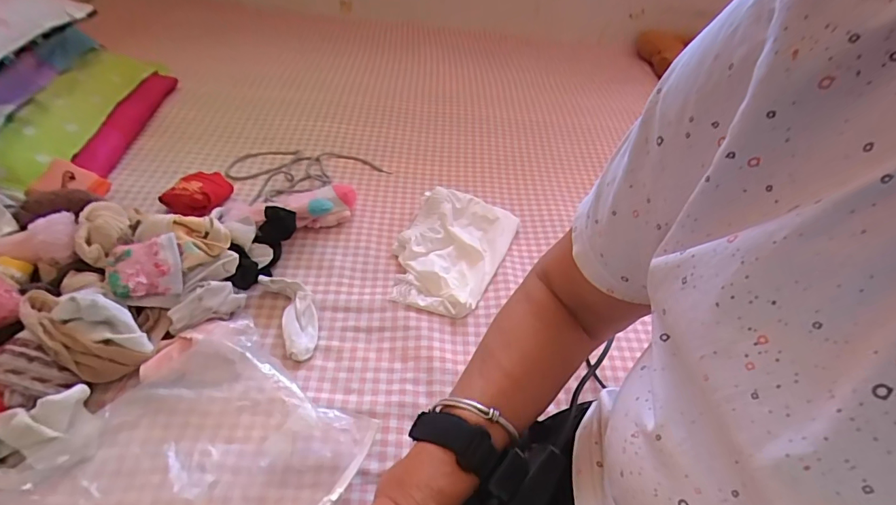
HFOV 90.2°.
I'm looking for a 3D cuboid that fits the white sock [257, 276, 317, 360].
[{"bbox_3d":[-0.195,0.075,0.567,0.050,0.029,0.128,-16,62,-23],"label":"white sock"}]

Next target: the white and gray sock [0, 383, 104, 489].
[{"bbox_3d":[-0.381,0.174,0.414,0.086,0.049,0.074,-13,48,-20],"label":"white and gray sock"}]

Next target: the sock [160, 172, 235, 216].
[{"bbox_3d":[-0.387,-0.094,0.696,0.066,0.040,0.098,16,45,9],"label":"sock"}]

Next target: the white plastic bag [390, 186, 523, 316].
[{"bbox_3d":[0.001,-0.006,0.670,0.159,0.048,0.222,19,45,11],"label":"white plastic bag"}]

